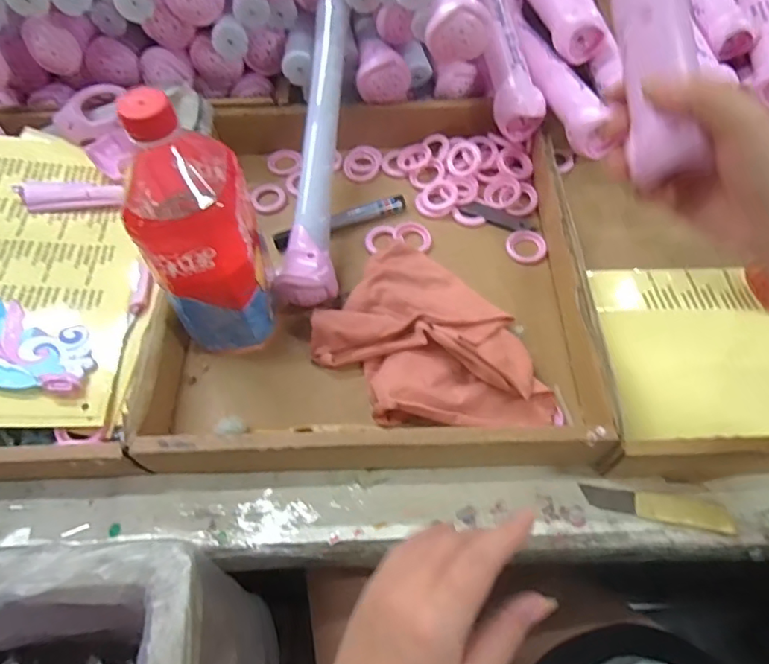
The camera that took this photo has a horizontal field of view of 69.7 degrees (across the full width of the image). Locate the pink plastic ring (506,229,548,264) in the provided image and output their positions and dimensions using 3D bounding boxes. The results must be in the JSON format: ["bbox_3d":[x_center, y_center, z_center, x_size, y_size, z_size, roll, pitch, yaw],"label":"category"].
[{"bbox_3d":[0.137,-0.082,0.528,0.037,0.011,0.036,-1,60,1],"label":"pink plastic ring"}]

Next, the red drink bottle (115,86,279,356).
[{"bbox_3d":[-0.132,-0.069,0.407,0.077,0.211,0.082,-8,61,-3],"label":"red drink bottle"}]

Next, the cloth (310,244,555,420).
[{"bbox_3d":[0.041,0.014,0.456,0.143,0.044,0.208,-41,67,-19],"label":"cloth"}]

